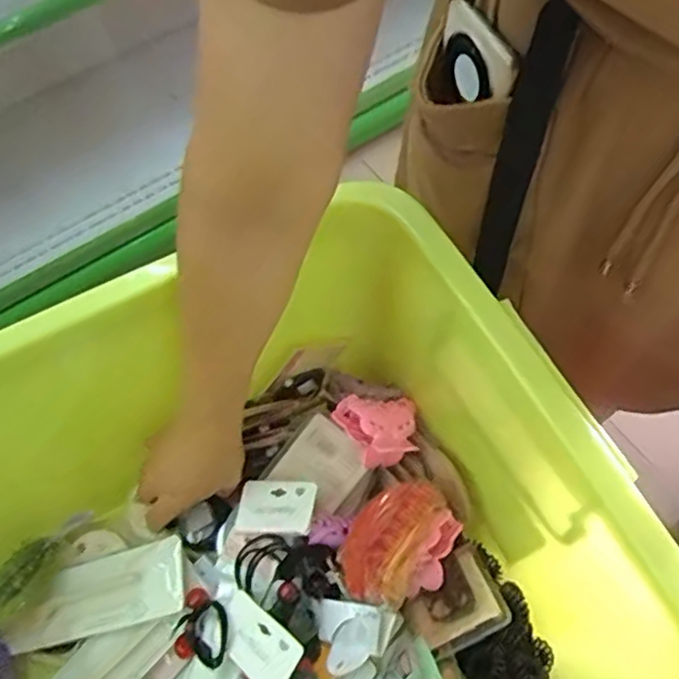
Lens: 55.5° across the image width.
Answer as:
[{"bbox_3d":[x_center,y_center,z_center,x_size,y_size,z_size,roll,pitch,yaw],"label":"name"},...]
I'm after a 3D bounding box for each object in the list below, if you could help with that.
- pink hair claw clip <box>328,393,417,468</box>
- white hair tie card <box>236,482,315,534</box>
[{"bbox_3d":[0.035,0.075,0.543,0.068,0.043,0.053,-16,64,-5],"label":"pink hair claw clip"},{"bbox_3d":[-0.052,0.134,0.518,0.065,0.005,0.044,-3,51,24],"label":"white hair tie card"}]

